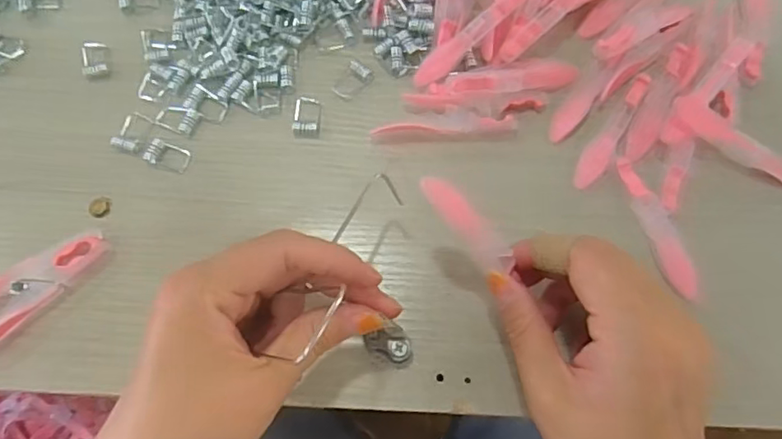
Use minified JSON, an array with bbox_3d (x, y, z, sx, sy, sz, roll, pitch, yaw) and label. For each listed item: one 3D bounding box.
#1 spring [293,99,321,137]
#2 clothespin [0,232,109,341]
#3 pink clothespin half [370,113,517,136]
[{"bbox_3d":[-0.047,-0.058,0.321,0.014,0.007,0.025,1,71,1],"label":"spring"},{"bbox_3d":[-0.176,0.033,0.284,0.075,0.016,0.029,-36,74,-12],"label":"clothespin"},{"bbox_3d":[0.029,-0.051,0.314,0.078,0.013,0.010,-4,71,-1],"label":"pink clothespin half"}]

